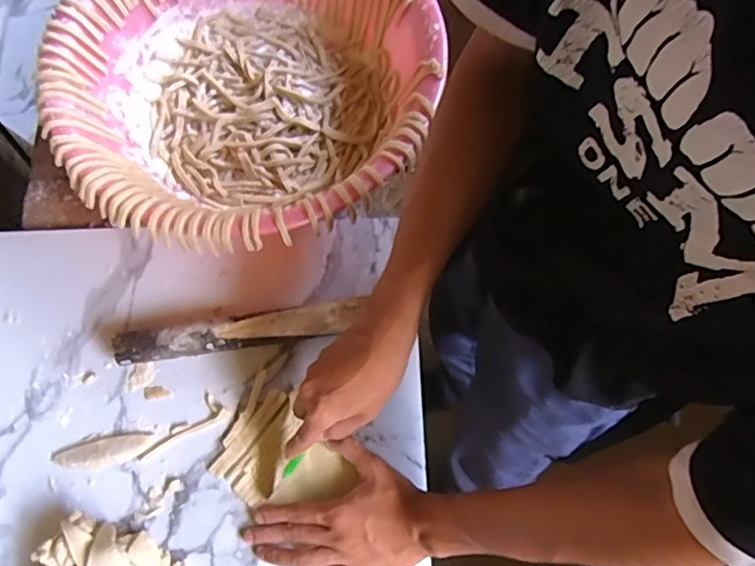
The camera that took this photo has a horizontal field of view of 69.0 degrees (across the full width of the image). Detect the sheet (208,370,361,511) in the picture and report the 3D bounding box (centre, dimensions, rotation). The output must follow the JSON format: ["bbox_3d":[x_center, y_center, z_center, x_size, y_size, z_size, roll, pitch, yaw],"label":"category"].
[{"bbox_3d":[-0.103,0.176,0.554,0.139,0.008,0.100,40,77,13],"label":"sheet"}]

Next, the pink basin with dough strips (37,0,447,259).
[{"bbox_3d":[-0.143,-0.221,0.624,0.398,0.119,0.405,0,71,0],"label":"pink basin with dough strips"}]

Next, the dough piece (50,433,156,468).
[{"bbox_3d":[-0.280,0.171,0.556,0.100,0.014,0.028,-10,71,-4],"label":"dough piece"}]

